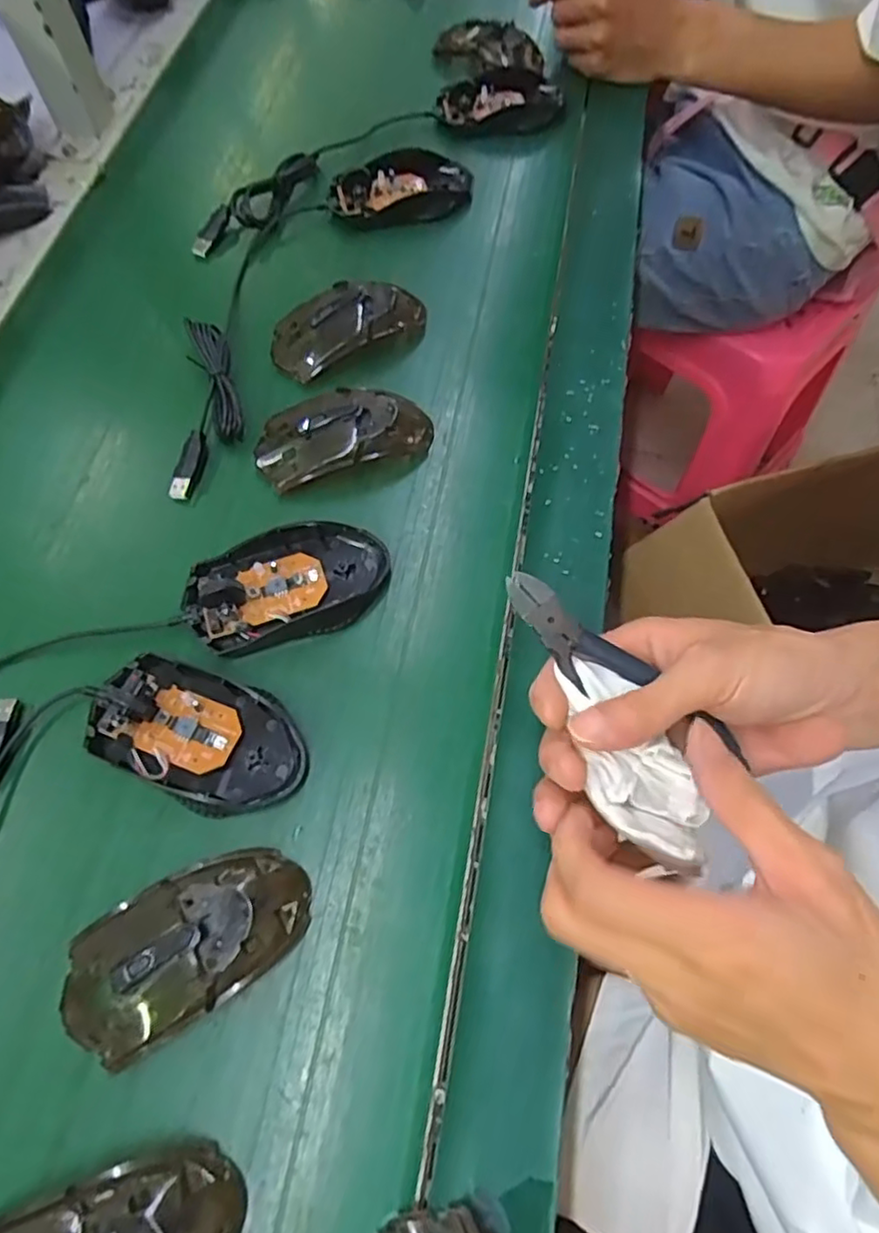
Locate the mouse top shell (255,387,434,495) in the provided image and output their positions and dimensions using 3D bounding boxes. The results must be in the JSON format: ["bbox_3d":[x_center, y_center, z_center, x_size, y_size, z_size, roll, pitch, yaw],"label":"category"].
[{"bbox_3d":[-0.060,-0.113,0.407,0.108,0.027,0.056,-12,65,-5],"label":"mouse top shell"}]

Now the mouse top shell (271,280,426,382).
[{"bbox_3d":[-0.064,-0.201,0.448,0.106,0.027,0.051,-20,66,-8],"label":"mouse top shell"}]

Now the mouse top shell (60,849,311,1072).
[{"bbox_3d":[-0.112,0.145,0.288,0.106,0.029,0.057,-27,68,-11],"label":"mouse top shell"}]

